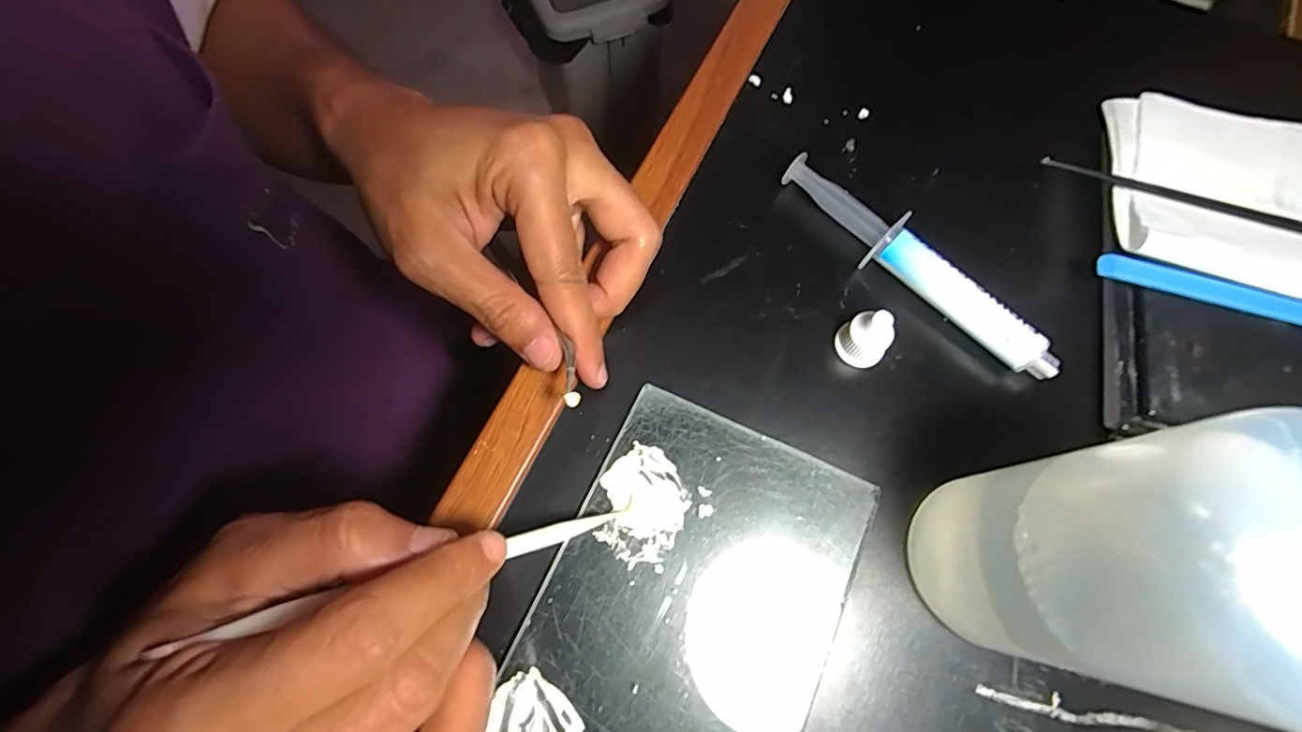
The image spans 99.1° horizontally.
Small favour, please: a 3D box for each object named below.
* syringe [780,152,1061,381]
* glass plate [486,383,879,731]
[{"bbox_3d":[0.112,-0.043,0.240,0.019,0.019,0.136,-39,76,-14],"label":"syringe"},{"bbox_3d":[0.001,0.110,0.191,0.100,0.005,0.191,25,71,7],"label":"glass plate"}]

